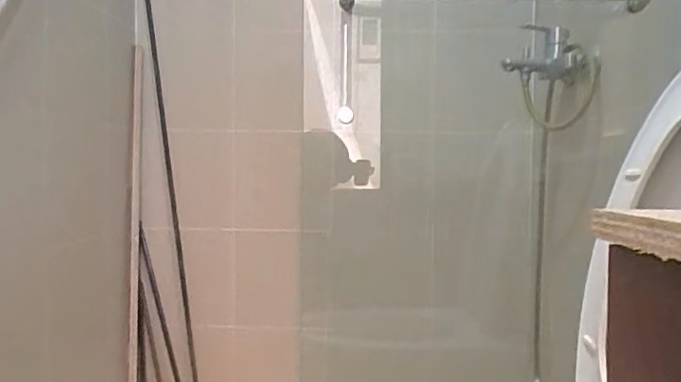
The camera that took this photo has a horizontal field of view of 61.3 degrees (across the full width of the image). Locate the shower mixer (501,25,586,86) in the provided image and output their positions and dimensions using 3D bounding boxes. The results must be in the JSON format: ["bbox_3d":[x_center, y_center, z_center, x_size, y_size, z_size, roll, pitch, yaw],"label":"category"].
[{"bbox_3d":[0.454,-0.308,1.289,0.163,0.113,0.129,1,2,3],"label":"shower mixer"}]

